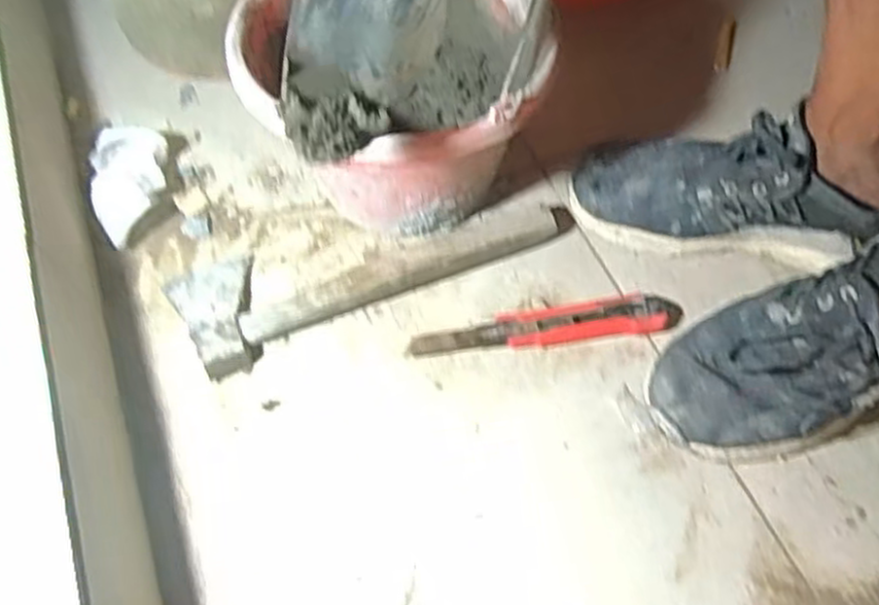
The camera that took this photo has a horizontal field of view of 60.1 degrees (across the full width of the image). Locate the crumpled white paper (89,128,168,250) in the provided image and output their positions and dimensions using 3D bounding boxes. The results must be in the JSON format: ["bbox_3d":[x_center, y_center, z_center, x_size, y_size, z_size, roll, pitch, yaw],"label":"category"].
[{"bbox_3d":[-0.272,-0.100,0.668,0.060,0.049,0.100,-8,58,-1],"label":"crumpled white paper"}]

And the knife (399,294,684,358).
[{"bbox_3d":[0.082,0.017,0.605,0.213,0.017,0.036,-6,58,0],"label":"knife"}]

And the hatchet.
[{"bbox_3d":[-0.058,-0.044,0.639,0.327,0.027,0.107,-23,60,-10],"label":"hatchet"}]

